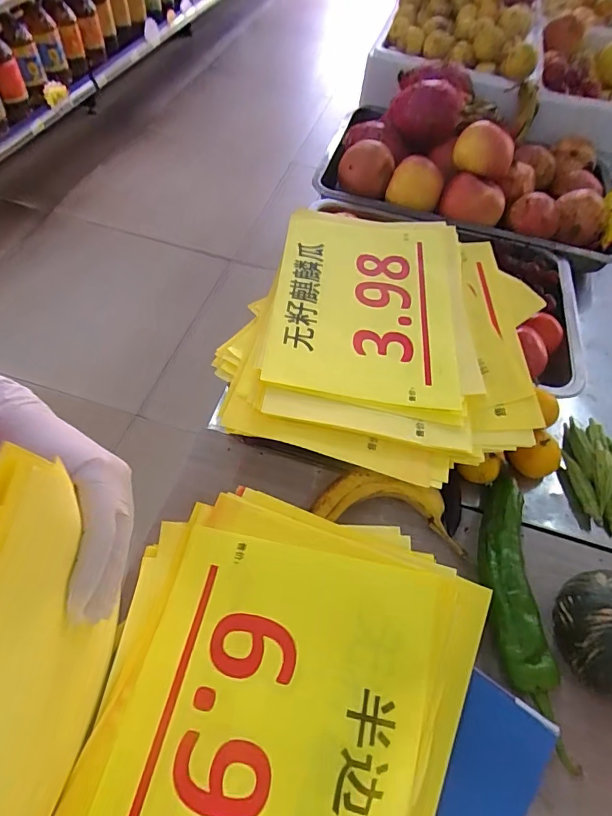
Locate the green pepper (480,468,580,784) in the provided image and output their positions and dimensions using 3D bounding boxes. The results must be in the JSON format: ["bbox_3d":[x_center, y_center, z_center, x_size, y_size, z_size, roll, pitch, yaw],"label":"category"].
[{"bbox_3d":[0.191,0.173,0.441,0.061,0.045,0.254,7,55,-1],"label":"green pepper"}]

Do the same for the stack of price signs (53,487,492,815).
[{"bbox_3d":[-0.032,0.240,0.329,0.260,0.044,0.347,16,59,5],"label":"stack of price signs"}]

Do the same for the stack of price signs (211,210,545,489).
[{"bbox_3d":[0.100,-0.098,0.560,0.324,0.037,0.386,15,55,5],"label":"stack of price signs"}]

